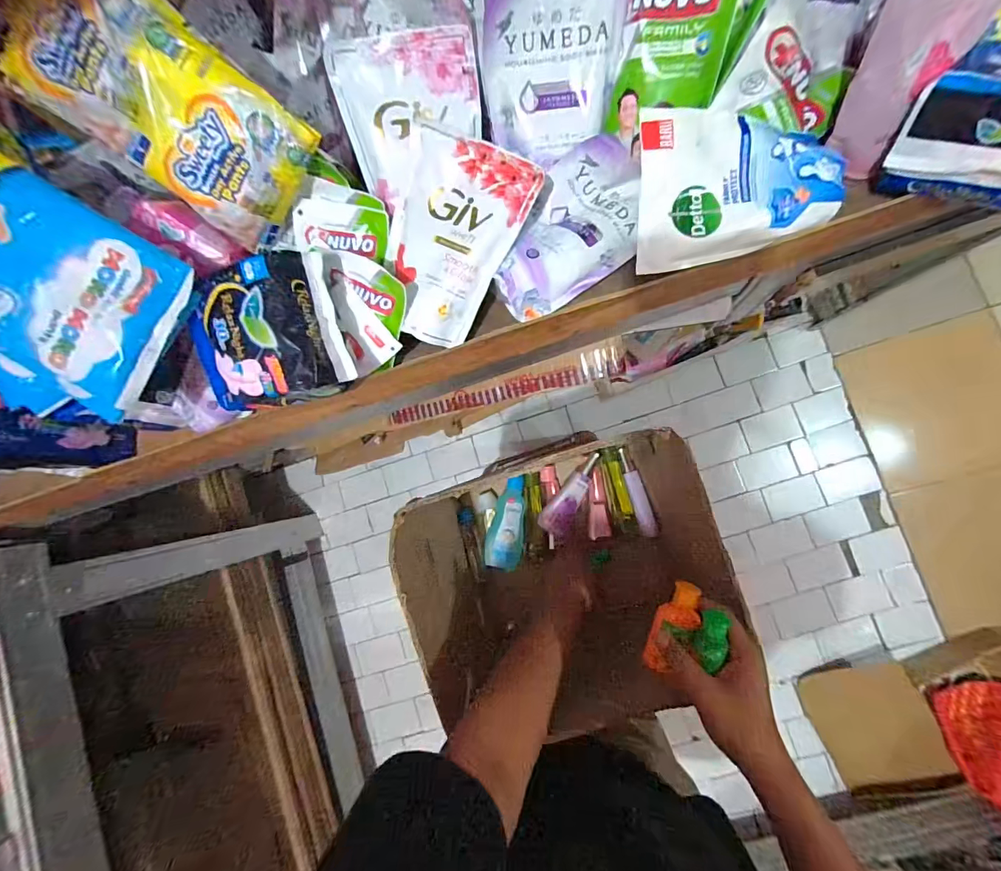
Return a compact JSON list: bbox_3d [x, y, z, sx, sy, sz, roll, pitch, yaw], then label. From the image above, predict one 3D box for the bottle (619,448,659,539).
[{"bbox_3d":[0.237,0.098,0.735,0.026,0.032,0.150,-14,84,5],"label":"bottle"}]

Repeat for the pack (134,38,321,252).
[{"bbox_3d":[-0.254,-0.258,0.386,0.132,0.017,0.125,30,114,-25],"label":"pack"}]

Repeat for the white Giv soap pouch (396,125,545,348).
[{"bbox_3d":[-0.055,-0.196,0.439,0.127,0.031,0.189,26,102,8],"label":"white Giv soap pouch"}]

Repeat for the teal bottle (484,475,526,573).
[{"bbox_3d":[0.010,0.152,0.741,0.064,0.043,0.156,2,86,7],"label":"teal bottle"}]

